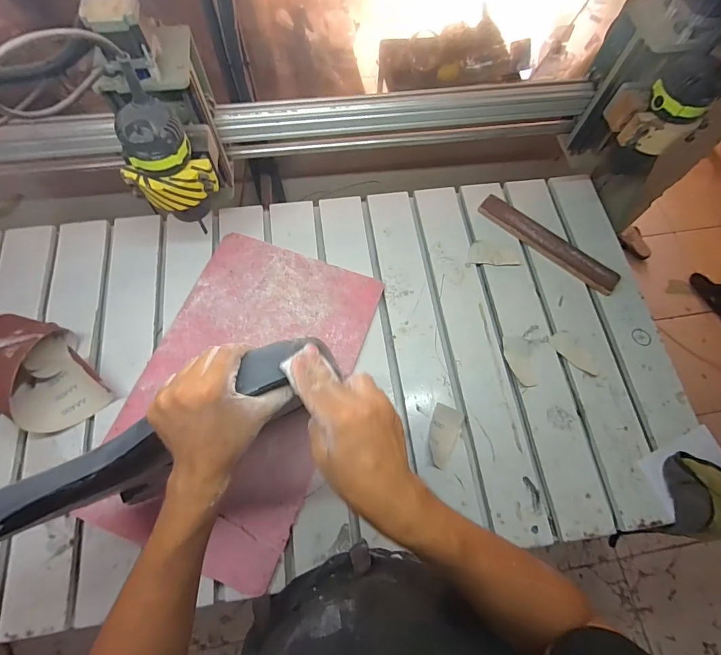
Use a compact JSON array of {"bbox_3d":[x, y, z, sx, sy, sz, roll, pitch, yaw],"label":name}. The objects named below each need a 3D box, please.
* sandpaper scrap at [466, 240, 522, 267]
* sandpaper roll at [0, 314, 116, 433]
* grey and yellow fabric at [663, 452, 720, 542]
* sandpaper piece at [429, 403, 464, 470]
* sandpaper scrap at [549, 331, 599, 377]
[{"bbox_3d":[0.263,-0.148,0.763,0.106,0.010,0.056,-4,69,-4],"label":"sandpaper scrap"},{"bbox_3d":[-0.528,0.067,0.615,0.207,0.098,0.140,43,73,13],"label":"sandpaper roll"},{"bbox_3d":[0.567,0.271,0.617,0.147,0.036,0.126,1,69,-2],"label":"grey and yellow fabric"},{"bbox_3d":[0.140,0.183,0.648,0.051,0.007,0.101,21,69,5],"label":"sandpaper piece"},{"bbox_3d":[0.391,0.046,0.695,0.043,0.014,0.100,-40,76,-16],"label":"sandpaper scrap"}]

